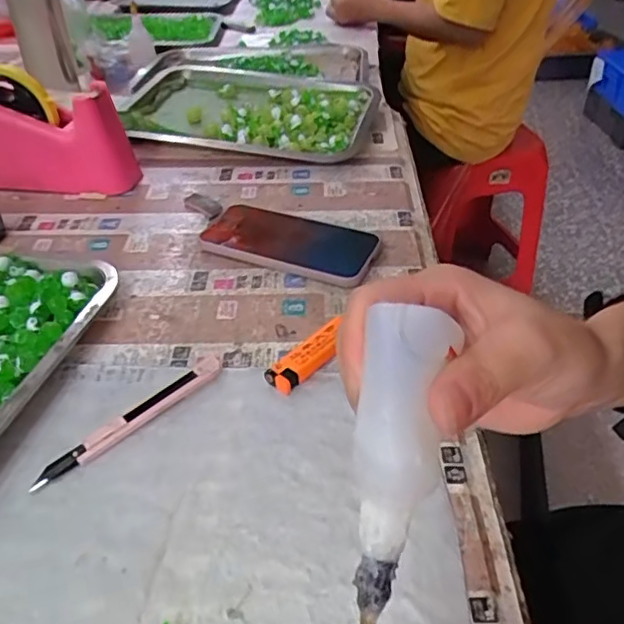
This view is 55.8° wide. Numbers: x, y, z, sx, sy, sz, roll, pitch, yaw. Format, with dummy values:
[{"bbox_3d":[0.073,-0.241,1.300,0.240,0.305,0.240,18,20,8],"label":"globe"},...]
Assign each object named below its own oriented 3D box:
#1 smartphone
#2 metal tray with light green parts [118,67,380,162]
[{"bbox_3d":[-0.024,-0.066,0.550,0.168,0.017,0.085,14,41,16],"label":"smartphone"},{"bbox_3d":[-0.072,-0.258,0.742,0.301,0.028,0.214,8,40,8],"label":"metal tray with light green parts"}]

